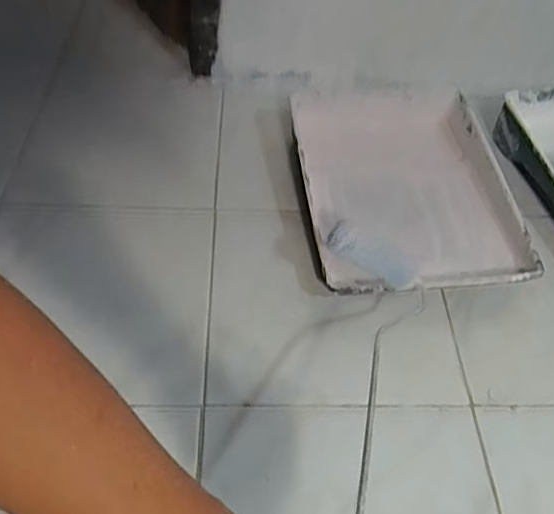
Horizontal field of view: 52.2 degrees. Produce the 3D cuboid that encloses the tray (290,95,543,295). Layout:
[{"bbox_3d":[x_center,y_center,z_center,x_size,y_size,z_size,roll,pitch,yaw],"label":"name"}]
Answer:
[{"bbox_3d":[0.181,-0.111,0.823,0.300,0.062,0.386,1,50,-6],"label":"tray"}]

